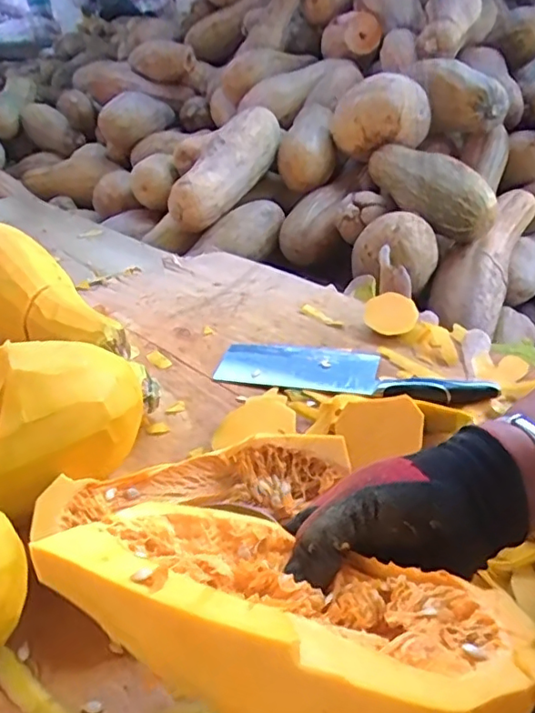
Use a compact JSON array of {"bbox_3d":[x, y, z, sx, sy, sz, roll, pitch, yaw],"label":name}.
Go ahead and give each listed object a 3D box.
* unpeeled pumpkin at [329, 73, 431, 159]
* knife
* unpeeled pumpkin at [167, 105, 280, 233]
[{"bbox_3d":[0.220,-0.471,1.118,0.183,0.138,0.172,1,33,6],"label":"unpeeled pumpkin"},{"bbox_3d":[0.085,0.015,0.618,0.289,0.027,0.087,7,34,15],"label":"knife"},{"bbox_3d":[-0.079,-0.382,1.129,0.102,0.104,0.316,27,74,38],"label":"unpeeled pumpkin"}]

